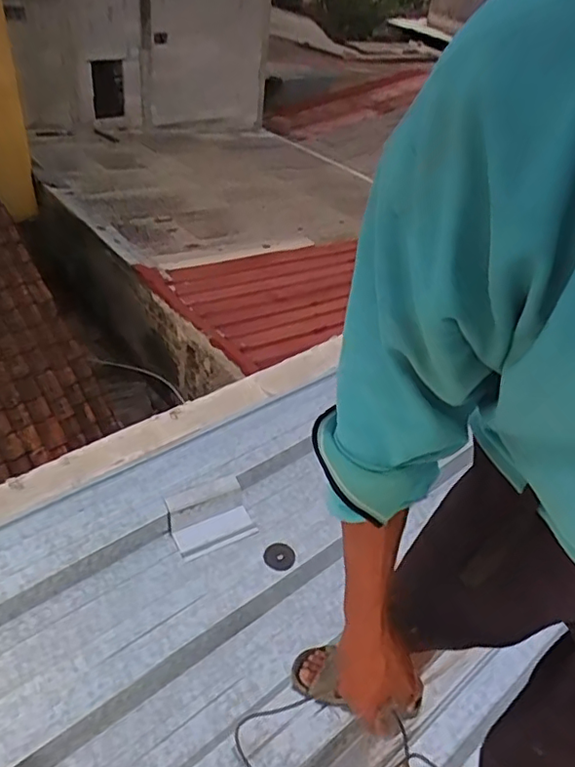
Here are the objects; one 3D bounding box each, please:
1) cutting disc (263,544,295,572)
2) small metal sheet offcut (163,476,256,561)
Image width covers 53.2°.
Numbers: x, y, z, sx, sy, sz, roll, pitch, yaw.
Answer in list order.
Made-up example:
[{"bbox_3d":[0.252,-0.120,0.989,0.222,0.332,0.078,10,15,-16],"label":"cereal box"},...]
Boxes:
[{"bbox_3d":[-0.021,0.426,1.414,0.072,0.009,0.084,-17,34,-6],"label":"cutting disc"},{"bbox_3d":[-0.204,0.353,1.518,0.209,0.029,0.176,-15,62,-27],"label":"small metal sheet offcut"}]

